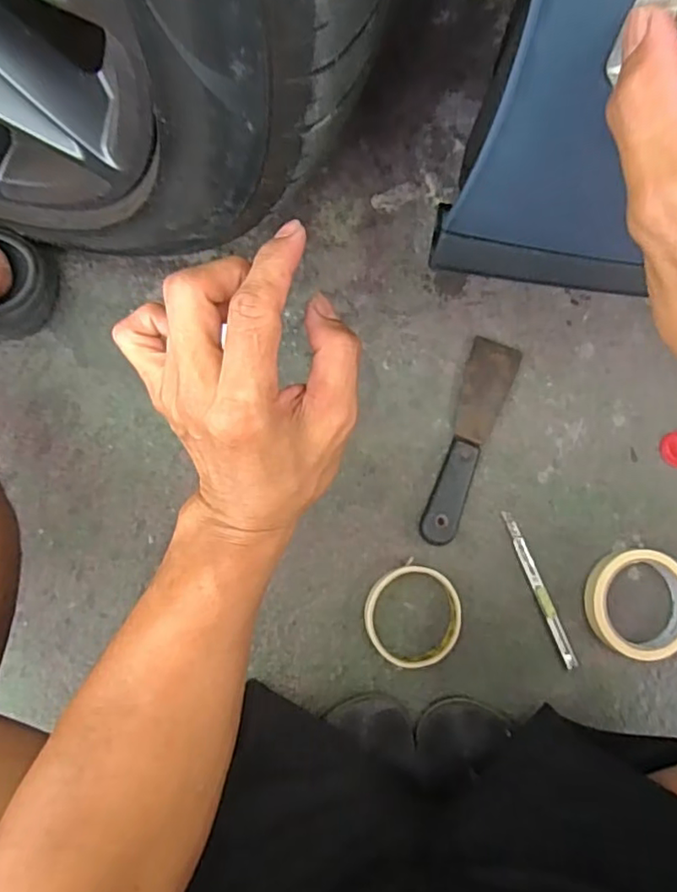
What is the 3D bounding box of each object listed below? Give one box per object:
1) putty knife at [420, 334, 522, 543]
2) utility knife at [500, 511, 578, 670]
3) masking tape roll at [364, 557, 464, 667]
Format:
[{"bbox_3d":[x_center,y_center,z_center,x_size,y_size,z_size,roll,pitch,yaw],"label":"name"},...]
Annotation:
[{"bbox_3d":[0.121,-0.006,0.545,0.043,0.017,0.197,20,82,-2],"label":"putty knife"},{"bbox_3d":[0.185,0.131,0.541,0.013,0.006,0.149,-21,85,-7],"label":"utility knife"},{"bbox_3d":[0.066,0.149,0.517,0.083,0.019,0.087,1,83,-5],"label":"masking tape roll"}]

